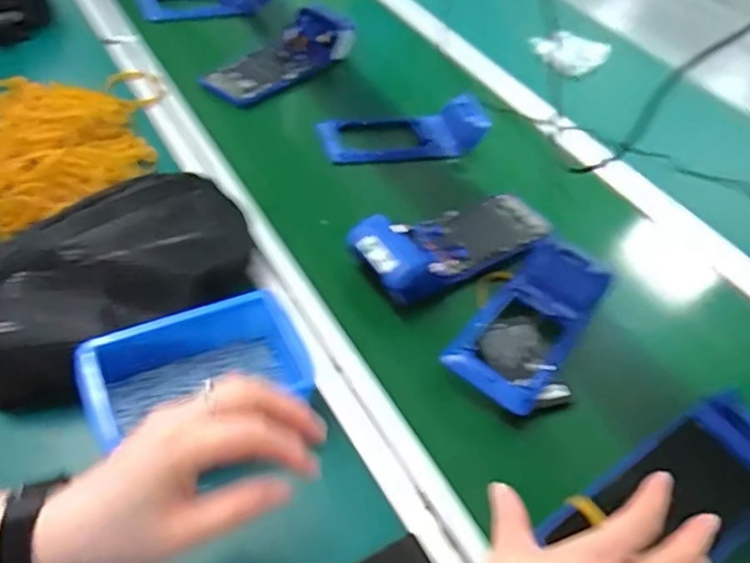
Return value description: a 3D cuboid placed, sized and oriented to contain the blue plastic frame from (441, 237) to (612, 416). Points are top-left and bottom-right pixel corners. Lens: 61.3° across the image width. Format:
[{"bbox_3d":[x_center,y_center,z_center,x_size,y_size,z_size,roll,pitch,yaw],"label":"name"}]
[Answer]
[{"bbox_3d":[0.143,0.030,0.569,0.082,0.027,0.202,30,51,20],"label":"blue plastic frame"}]

